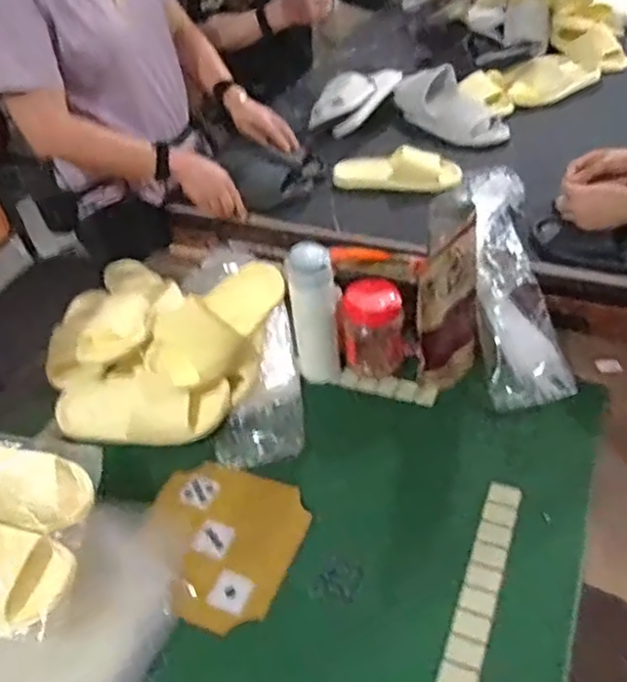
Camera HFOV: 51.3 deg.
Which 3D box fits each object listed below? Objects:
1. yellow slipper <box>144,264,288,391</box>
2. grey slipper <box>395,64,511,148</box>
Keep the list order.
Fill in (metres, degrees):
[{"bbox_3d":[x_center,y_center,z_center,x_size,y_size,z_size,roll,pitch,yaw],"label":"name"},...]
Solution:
[{"bbox_3d":[-0.143,-0.030,0.971,0.099,0.078,0.234,21,49,28],"label":"yellow slipper"},{"bbox_3d":[0.304,-0.504,1.416,0.104,0.105,0.273,-34,62,-26],"label":"grey slipper"}]

